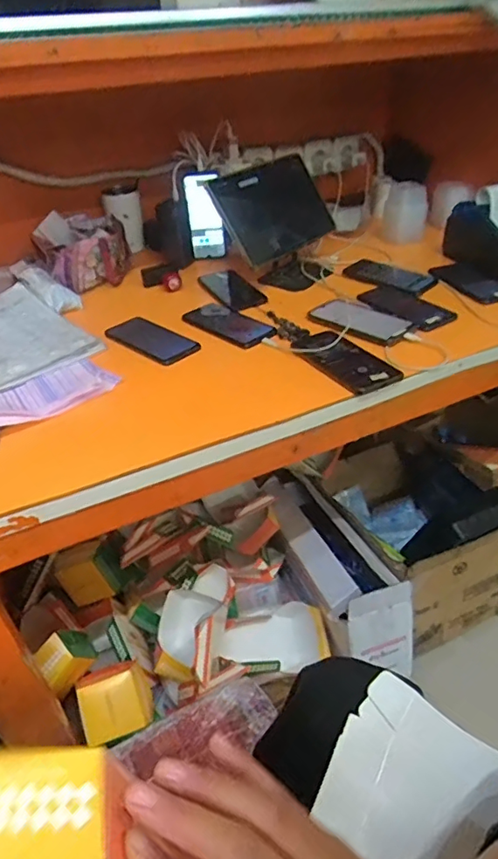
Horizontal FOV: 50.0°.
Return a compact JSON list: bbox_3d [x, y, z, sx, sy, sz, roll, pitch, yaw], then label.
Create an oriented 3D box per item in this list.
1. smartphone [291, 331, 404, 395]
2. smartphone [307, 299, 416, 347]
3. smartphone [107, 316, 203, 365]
[{"bbox_3d":[0.137,-0.104,0.772,0.083,0.011,0.187,-21,40,-20],"label":"smartphone"},{"bbox_3d":[0.173,-0.176,0.851,0.086,0.013,0.175,-31,44,-30],"label":"smartphone"},{"bbox_3d":[-0.167,-0.149,0.877,0.082,0.012,0.186,-32,45,-32],"label":"smartphone"}]

